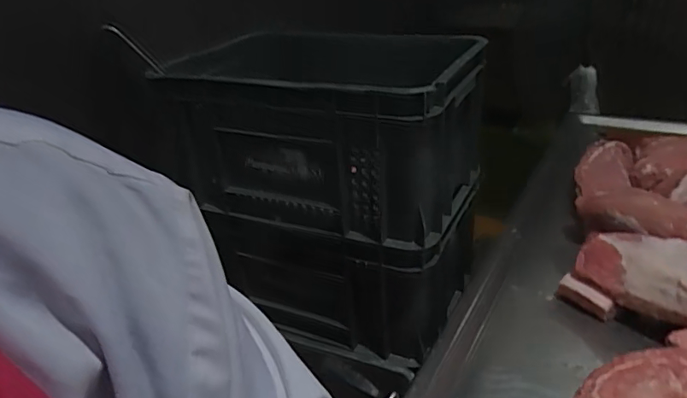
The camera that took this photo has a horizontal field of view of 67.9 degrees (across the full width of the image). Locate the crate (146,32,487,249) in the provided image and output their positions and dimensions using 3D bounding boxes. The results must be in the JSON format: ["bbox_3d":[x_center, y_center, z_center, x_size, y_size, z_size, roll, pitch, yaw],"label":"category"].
[{"bbox_3d":[-0.018,-0.141,0.937,0.496,0.249,0.387,7,30,21],"label":"crate"}]

